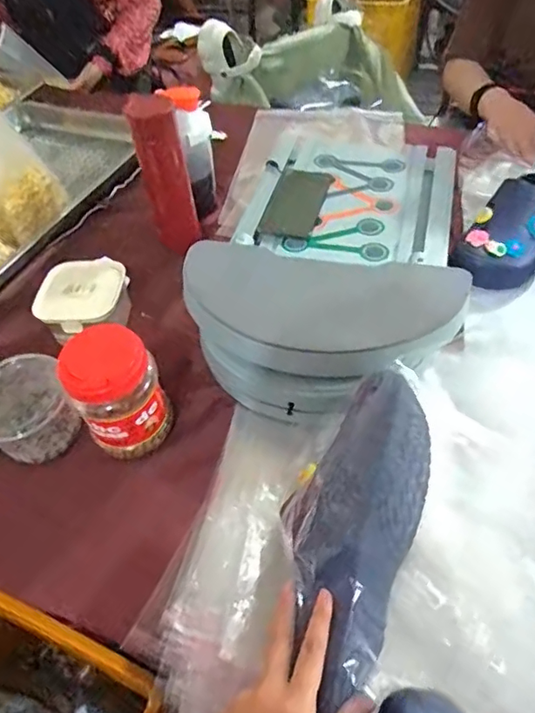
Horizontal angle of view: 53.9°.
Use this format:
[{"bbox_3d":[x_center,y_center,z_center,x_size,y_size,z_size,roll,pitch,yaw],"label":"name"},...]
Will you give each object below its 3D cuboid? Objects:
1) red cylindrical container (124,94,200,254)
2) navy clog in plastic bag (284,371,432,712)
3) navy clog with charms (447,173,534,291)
[{"bbox_3d":[-0.154,-0.282,0.782,0.066,0.195,0.072,-14,50,-6],"label":"red cylindrical container"},{"bbox_3d":[0.077,0.148,0.461,0.104,0.107,0.258,13,58,16],"label":"navy clog in plastic bag"},{"bbox_3d":[0.355,-0.189,0.740,0.094,0.084,0.228,32,60,28],"label":"navy clog with charms"}]

